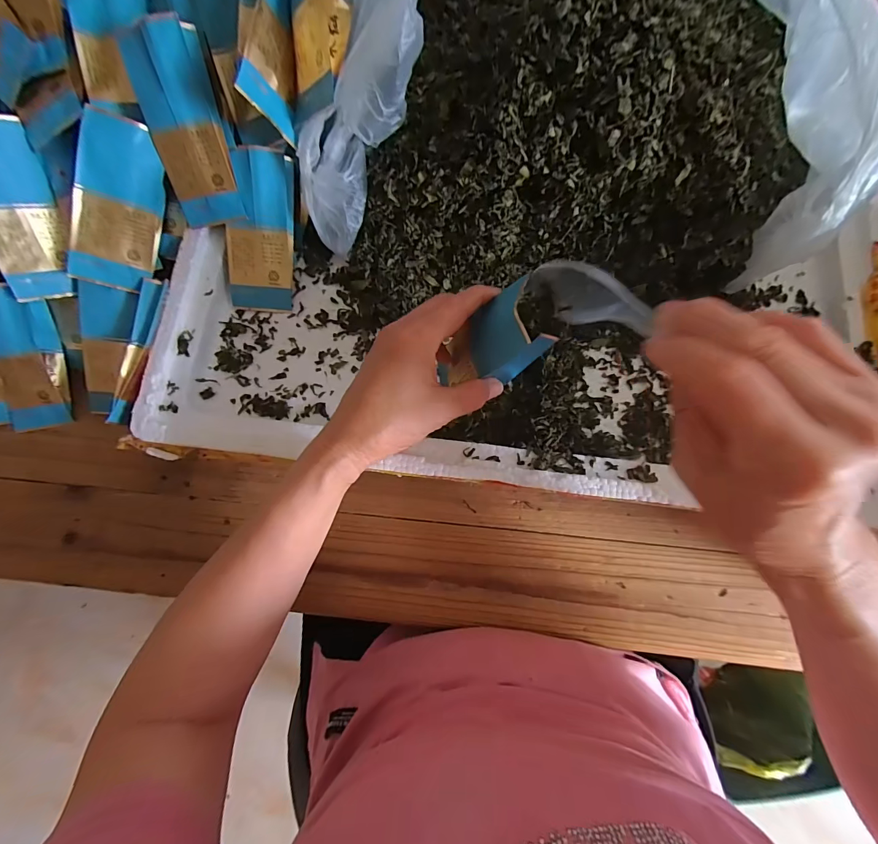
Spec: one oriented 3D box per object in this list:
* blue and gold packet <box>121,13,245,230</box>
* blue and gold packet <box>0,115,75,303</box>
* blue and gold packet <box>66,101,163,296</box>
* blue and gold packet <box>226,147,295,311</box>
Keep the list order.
[{"bbox_3d":[-0.199,-0.230,0.304,0.057,0.018,0.126,-5,119,1],"label":"blue and gold packet"},{"bbox_3d":[-0.339,-0.169,0.308,0.052,0.009,0.128,-23,118,-32],"label":"blue and gold packet"},{"bbox_3d":[-0.264,-0.179,0.318,0.056,0.019,0.129,10,102,-26],"label":"blue and gold packet"},{"bbox_3d":[-0.155,-0.165,0.337,0.055,0.021,0.127,12,108,4],"label":"blue and gold packet"}]

